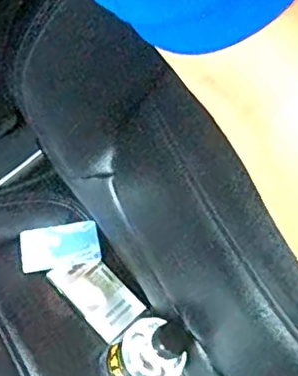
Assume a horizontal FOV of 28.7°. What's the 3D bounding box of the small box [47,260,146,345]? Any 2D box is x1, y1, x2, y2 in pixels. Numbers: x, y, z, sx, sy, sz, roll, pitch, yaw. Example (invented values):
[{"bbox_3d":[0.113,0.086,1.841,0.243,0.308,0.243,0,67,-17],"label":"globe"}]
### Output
[{"bbox_3d":[-0.057,0.114,0.630,0.055,0.006,0.098,-42,76,-15],"label":"small box"}]

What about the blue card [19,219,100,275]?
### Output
[{"bbox_3d":[-0.100,0.065,0.647,0.086,0.004,0.052,-8,65,0],"label":"blue card"}]

